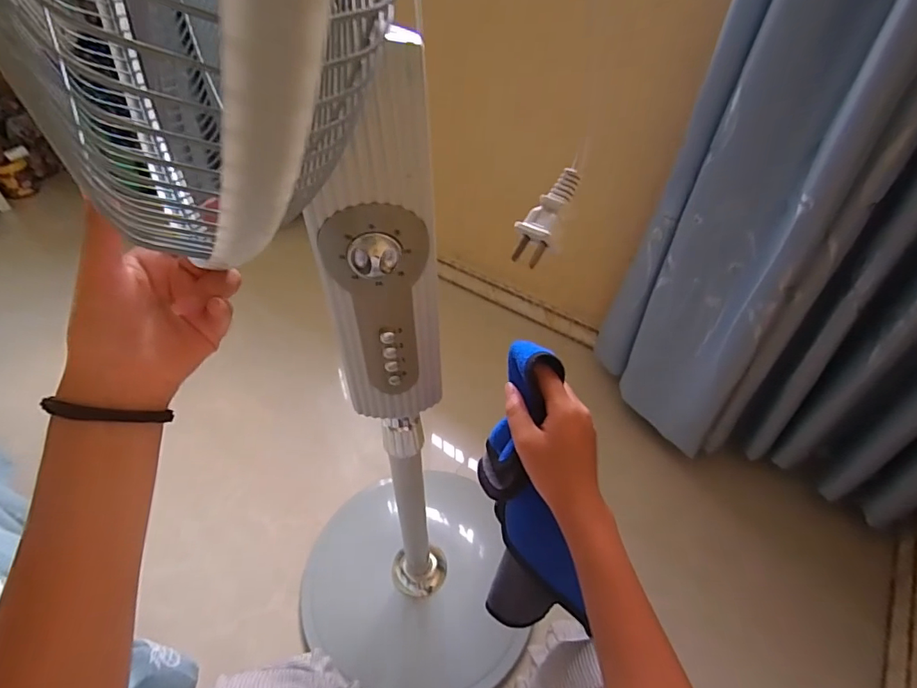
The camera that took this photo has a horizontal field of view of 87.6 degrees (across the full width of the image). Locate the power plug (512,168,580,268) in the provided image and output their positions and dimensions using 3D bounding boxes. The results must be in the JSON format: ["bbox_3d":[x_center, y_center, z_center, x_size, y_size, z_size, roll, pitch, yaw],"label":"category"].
[{"bbox_3d":[0.049,-0.073,0.270,0.020,0.008,0.058,31,91,28],"label":"power plug"}]

